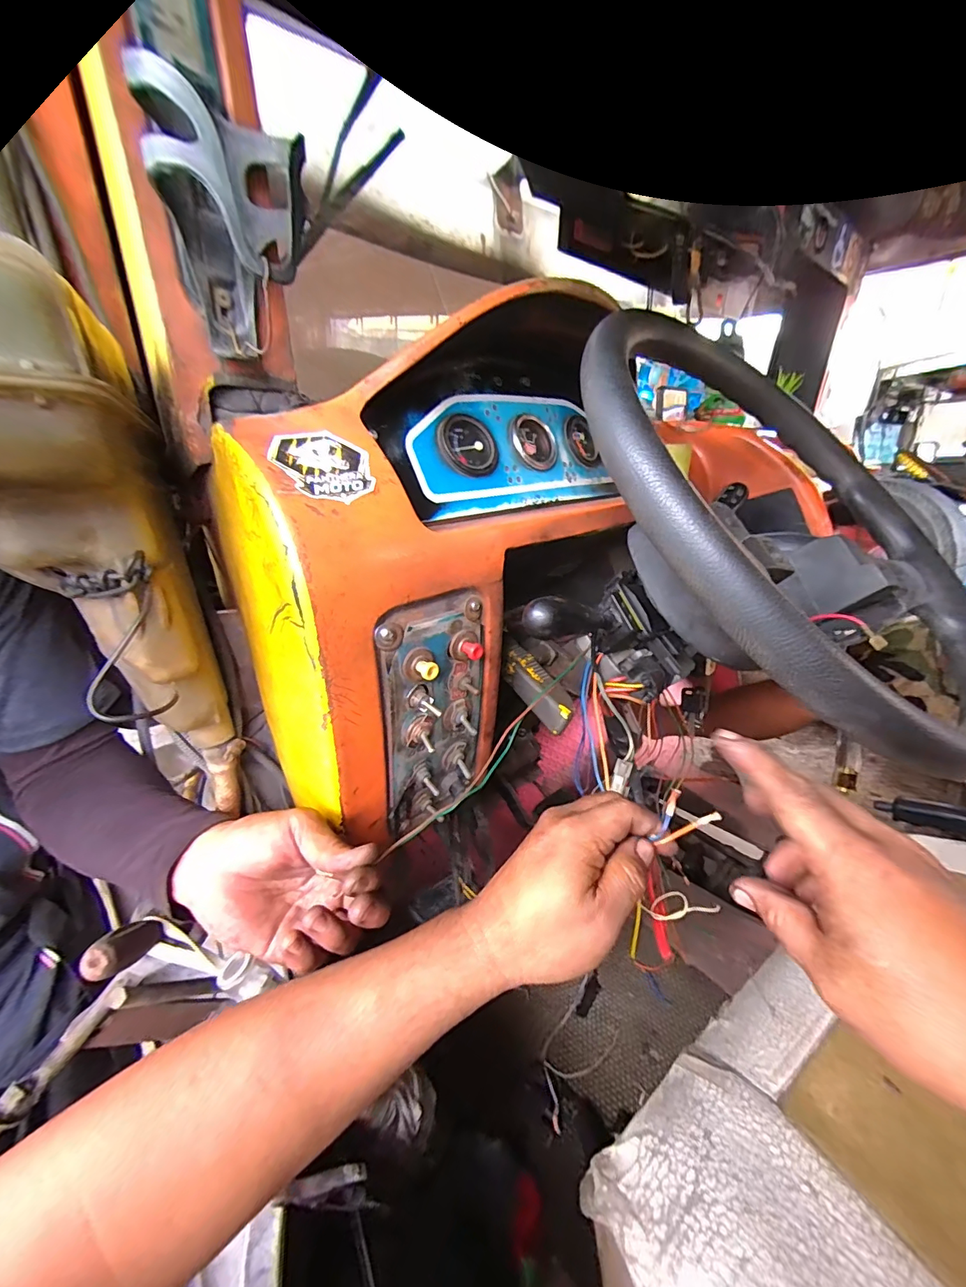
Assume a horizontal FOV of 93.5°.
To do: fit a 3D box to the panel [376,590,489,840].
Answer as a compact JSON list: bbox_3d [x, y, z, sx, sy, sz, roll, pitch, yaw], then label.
[{"bbox_3d":[-0.031,0.063,0.368,0.101,0.204,0.027,-20,34,-37],"label":"panel"}]

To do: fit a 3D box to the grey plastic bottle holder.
[{"bbox_3d":[-0.141,-0.236,0.258,0.072,0.112,0.094,-13,21,-25],"label":"grey plastic bottle holder"}]

